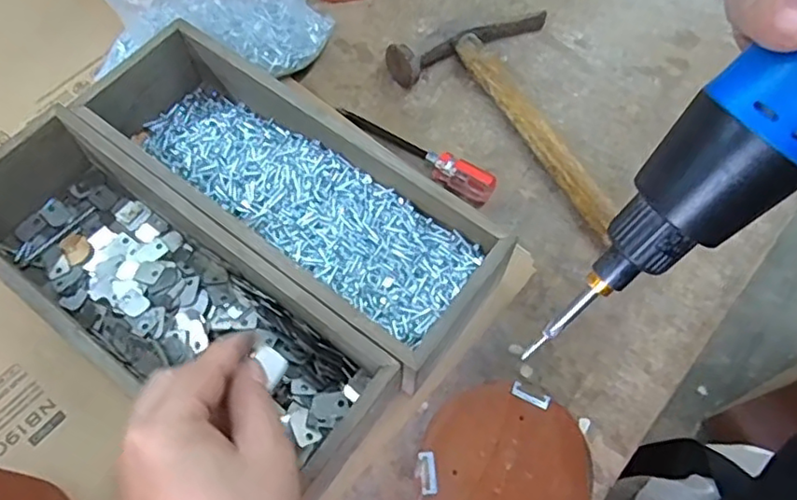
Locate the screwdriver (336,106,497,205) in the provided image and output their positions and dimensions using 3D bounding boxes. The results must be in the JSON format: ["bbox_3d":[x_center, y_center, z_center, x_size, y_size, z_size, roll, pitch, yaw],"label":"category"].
[{"bbox_3d":[0.010,-0.073,0.457,0.132,0.023,0.021,31,68,12],"label":"screwdriver"}]

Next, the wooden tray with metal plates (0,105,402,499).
[{"bbox_3d":[-0.144,0.028,0.376,0.294,0.070,0.097,36,69,14],"label":"wooden tray with metal plates"}]

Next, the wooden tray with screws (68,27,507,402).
[{"bbox_3d":[-0.073,-0.039,0.410,0.298,0.074,0.111,38,69,14],"label":"wooden tray with screws"}]

